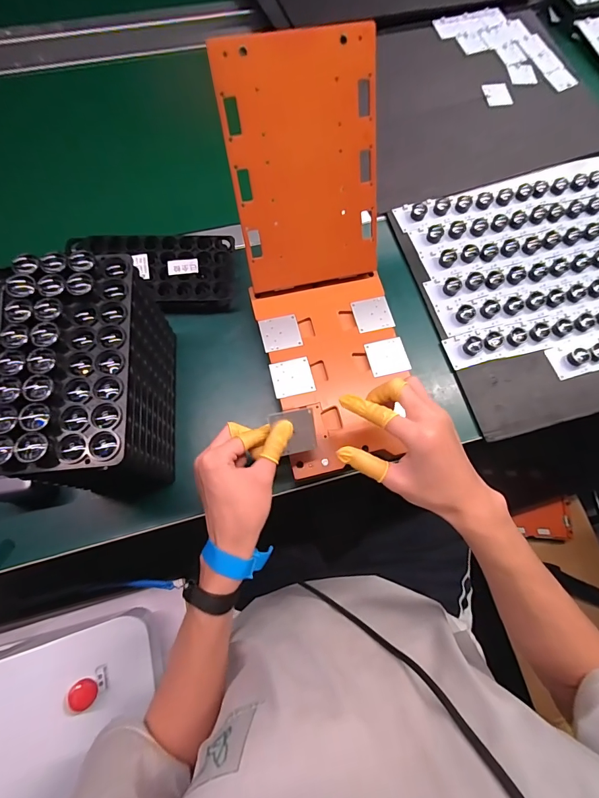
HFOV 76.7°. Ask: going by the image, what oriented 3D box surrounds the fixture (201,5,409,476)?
[{"bbox_3d":[0.029,-0.156,0.402,0.172,0.192,0.346,-9,75,-4],"label":"fixture"}]

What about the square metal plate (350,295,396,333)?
[{"bbox_3d":[0.095,-0.109,0.486,0.048,0.004,0.045,-14,76,-5],"label":"square metal plate"}]

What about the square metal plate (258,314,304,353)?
[{"bbox_3d":[-0.023,-0.083,0.473,0.048,0.004,0.045,-13,73,-6],"label":"square metal plate"}]

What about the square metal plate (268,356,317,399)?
[{"bbox_3d":[-0.009,-0.026,0.457,0.049,0.004,0.046,-13,73,-6],"label":"square metal plate"}]

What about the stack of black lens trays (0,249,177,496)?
[{"bbox_3d":[-0.197,-0.014,0.395,0.096,0.183,0.197,-3,73,-2],"label":"stack of black lens trays"}]

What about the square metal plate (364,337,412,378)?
[{"bbox_3d":[0.107,-0.052,0.462,0.048,0.004,0.044,-14,76,-5],"label":"square metal plate"}]

